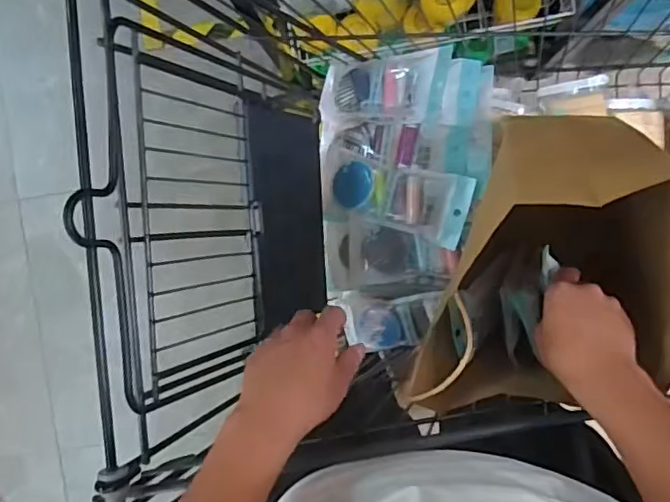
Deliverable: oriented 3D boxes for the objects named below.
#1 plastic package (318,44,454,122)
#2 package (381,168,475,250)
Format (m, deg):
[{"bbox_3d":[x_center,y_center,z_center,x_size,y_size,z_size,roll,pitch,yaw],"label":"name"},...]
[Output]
[{"bbox_3d":[0.060,-0.210,0.761,0.186,0.033,0.085,7,94,39],"label":"plastic package"},{"bbox_3d":[0.120,-0.057,0.746,0.102,0.021,0.087,15,102,23],"label":"package"}]

